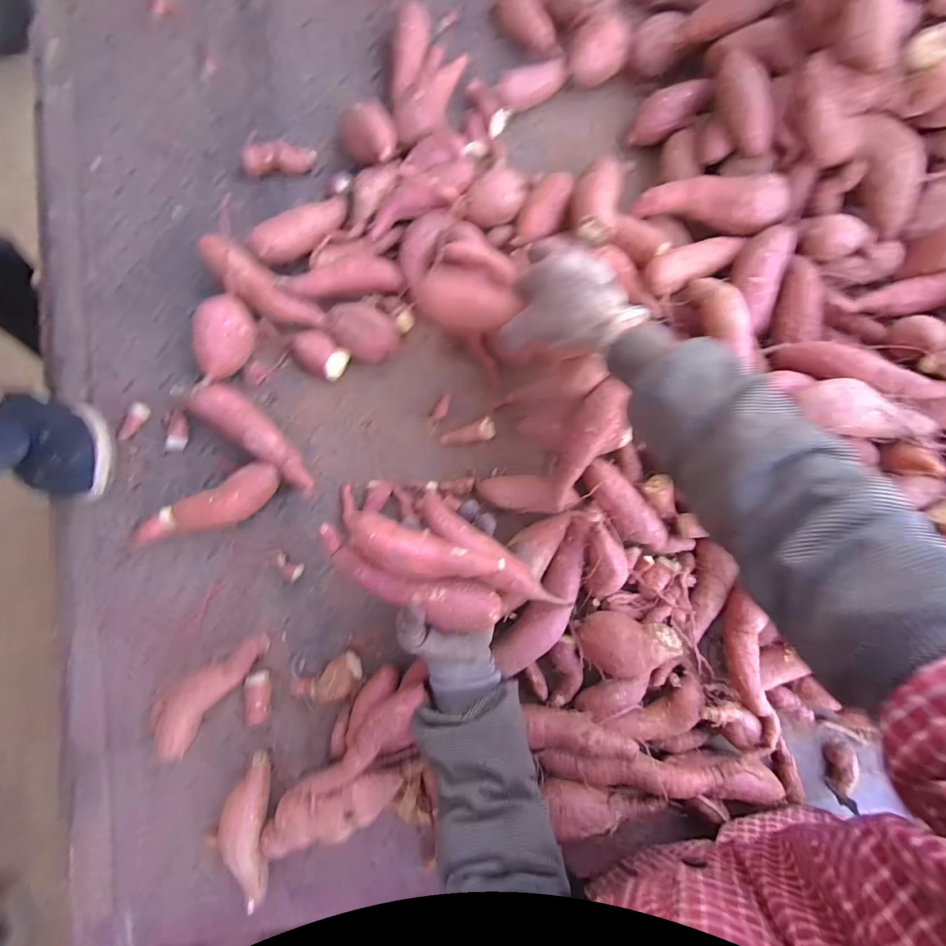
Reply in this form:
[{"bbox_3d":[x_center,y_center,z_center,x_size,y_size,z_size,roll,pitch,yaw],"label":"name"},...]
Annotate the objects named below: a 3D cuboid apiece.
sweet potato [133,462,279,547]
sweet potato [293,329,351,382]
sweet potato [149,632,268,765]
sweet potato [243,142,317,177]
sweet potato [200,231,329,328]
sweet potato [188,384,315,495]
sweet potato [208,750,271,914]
[{"bbox_3d":[-0.309,0.046,0.484,0.191,0.049,0.052,-24,85,-3],"label":"sweet potato"},{"bbox_3d":[-0.181,-0.140,0.496,0.059,0.030,0.043,28,85,2],"label":"sweet potato"},{"bbox_3d":[-0.299,0.238,0.467,0.059,0.040,0.168,39,85,3],"label":"sweet potato"},{"bbox_3d":[-0.244,-0.399,0.533,0.085,0.027,0.037,-5,84,-1],"label":"sweet potato"},{"bbox_3d":[-0.243,-0.213,0.488,0.145,0.034,0.046,34,85,-11],"label":"sweet potato"},{"bbox_3d":[-0.247,-0.042,0.489,0.184,0.049,0.046,39,85,3],"label":"sweet potato"},{"bbox_3d":[-0.253,0.391,0.458,0.062,0.042,0.151,-5,84,-1],"label":"sweet potato"}]

